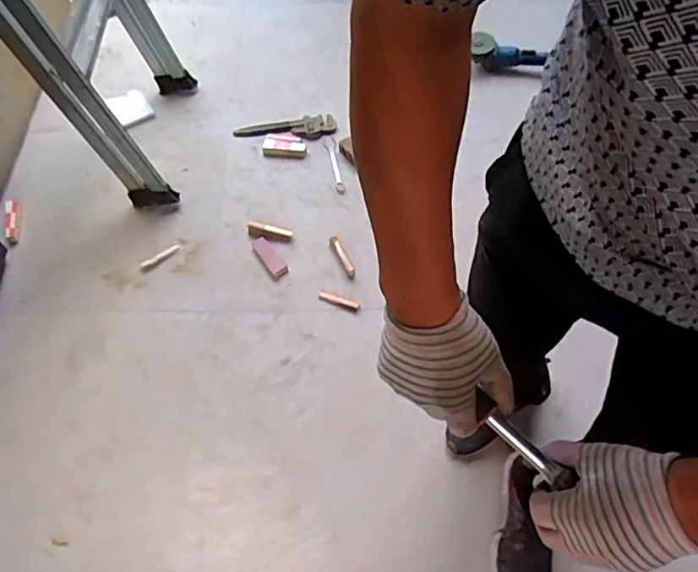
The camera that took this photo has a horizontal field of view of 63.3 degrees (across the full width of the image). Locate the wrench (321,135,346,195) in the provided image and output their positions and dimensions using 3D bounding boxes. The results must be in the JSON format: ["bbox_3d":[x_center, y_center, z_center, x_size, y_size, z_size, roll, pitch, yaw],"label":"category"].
[{"bbox_3d":[-0.039,-0.350,1.627,0.037,0.010,0.213,-13,62,-6],"label":"wrench"}]

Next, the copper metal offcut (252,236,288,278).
[{"bbox_3d":[-0.207,-0.075,1.477,0.045,0.022,0.128,-33,65,-16],"label":"copper metal offcut"}]

